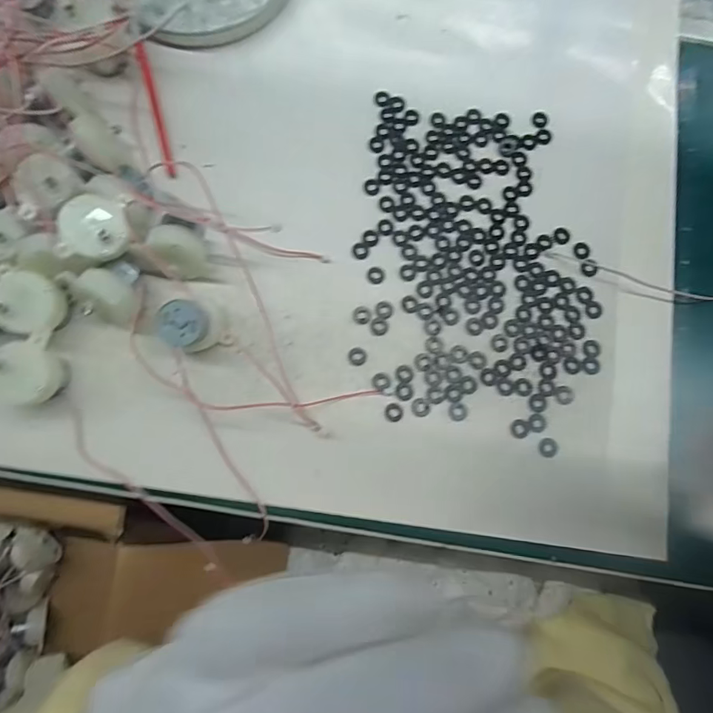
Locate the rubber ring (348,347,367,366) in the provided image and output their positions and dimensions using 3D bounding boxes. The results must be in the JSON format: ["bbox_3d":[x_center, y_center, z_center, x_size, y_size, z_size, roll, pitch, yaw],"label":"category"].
[{"bbox_3d":[0.001,0.000,0.264,0.011,0.004,0.011,0,81,-2],"label":"rubber ring"}]

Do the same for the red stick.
[{"bbox_3d":[-0.123,-0.150,0.279,0.005,0.010,0.083,-14,82,-5],"label":"red stick"}]

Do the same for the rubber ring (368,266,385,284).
[{"bbox_3d":[0.012,-0.049,0.273,0.010,0.004,0.011,0,81,-2],"label":"rubber ring"}]

